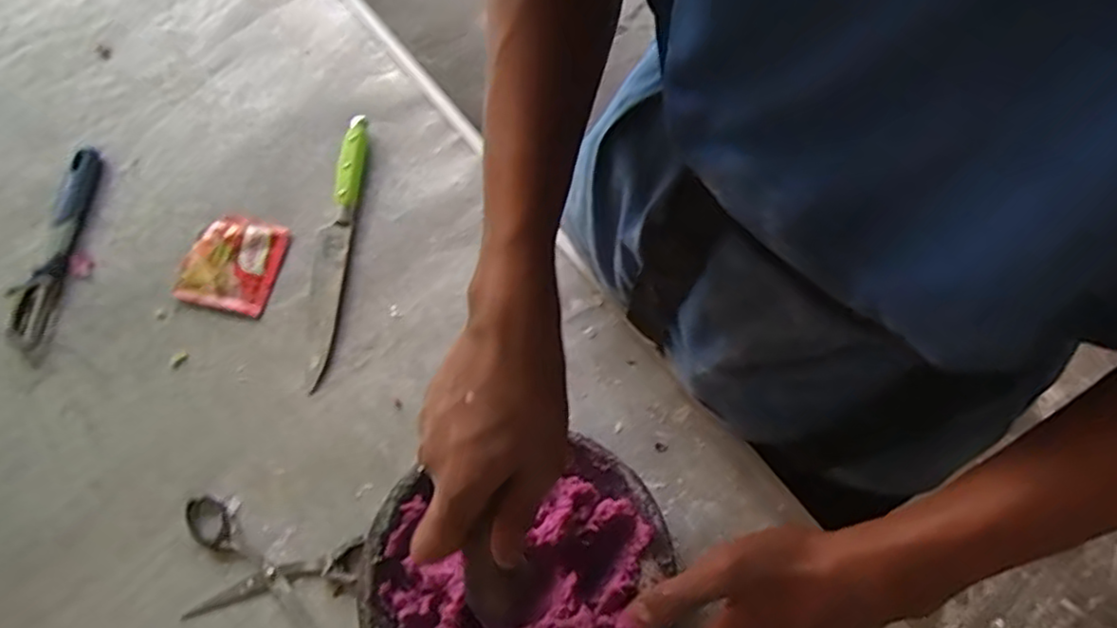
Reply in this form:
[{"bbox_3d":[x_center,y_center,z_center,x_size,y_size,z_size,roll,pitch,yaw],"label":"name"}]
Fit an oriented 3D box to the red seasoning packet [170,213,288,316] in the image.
[{"bbox_3d":[-0.277,-0.044,0.579,0.082,0.012,0.080,14,73,5],"label":"red seasoning packet"}]

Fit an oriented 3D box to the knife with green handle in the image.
[{"bbox_3d":[-0.192,-0.060,0.580,0.031,0.019,0.239,6,73,2],"label":"knife with green handle"}]

